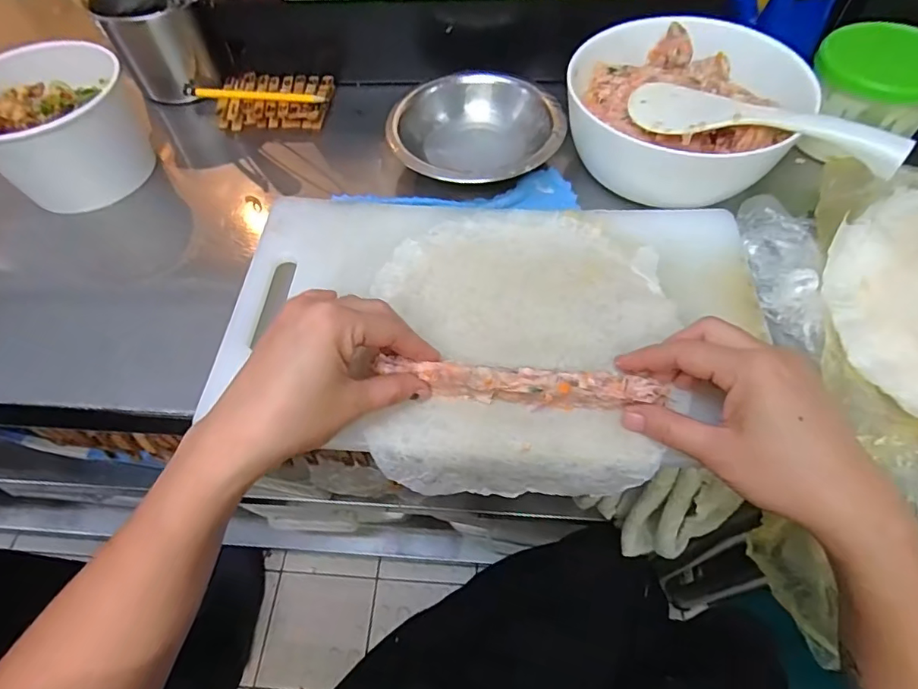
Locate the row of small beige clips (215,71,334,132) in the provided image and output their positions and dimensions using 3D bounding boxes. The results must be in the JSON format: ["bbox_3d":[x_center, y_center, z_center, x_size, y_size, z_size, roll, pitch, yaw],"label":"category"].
[{"bbox_3d":[-0.186,-0.249,0.521,0.110,0.017,0.072,3,56,6],"label":"row of small beige clips"}]

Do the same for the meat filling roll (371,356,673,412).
[{"bbox_3d":[0.038,0.026,0.316,0.173,0.025,0.016,5,56,3],"label":"meat filling roll"}]

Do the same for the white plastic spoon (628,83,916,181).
[{"bbox_3d":[0.218,-0.167,0.376,0.190,0.033,0.053,35,65,22],"label":"white plastic spoon"}]

